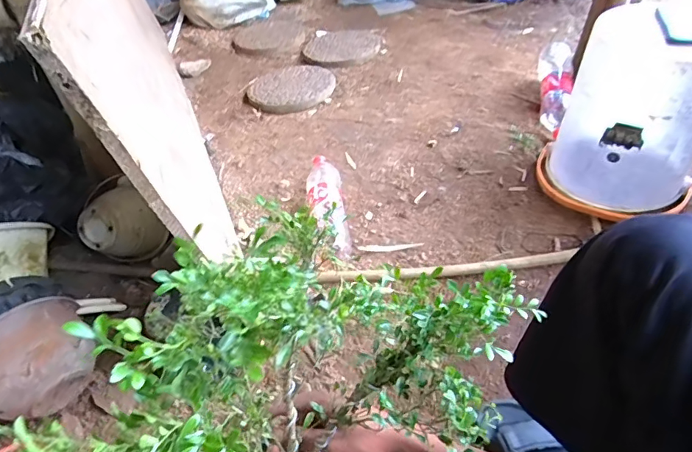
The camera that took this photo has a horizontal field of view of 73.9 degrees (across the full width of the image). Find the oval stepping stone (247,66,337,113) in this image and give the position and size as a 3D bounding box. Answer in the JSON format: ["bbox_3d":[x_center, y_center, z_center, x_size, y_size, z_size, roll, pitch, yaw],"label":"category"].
[{"bbox_3d":[-0.185,-0.454,1.545,0.298,0.047,0.261,-3,46,5],"label":"oval stepping stone"}]

